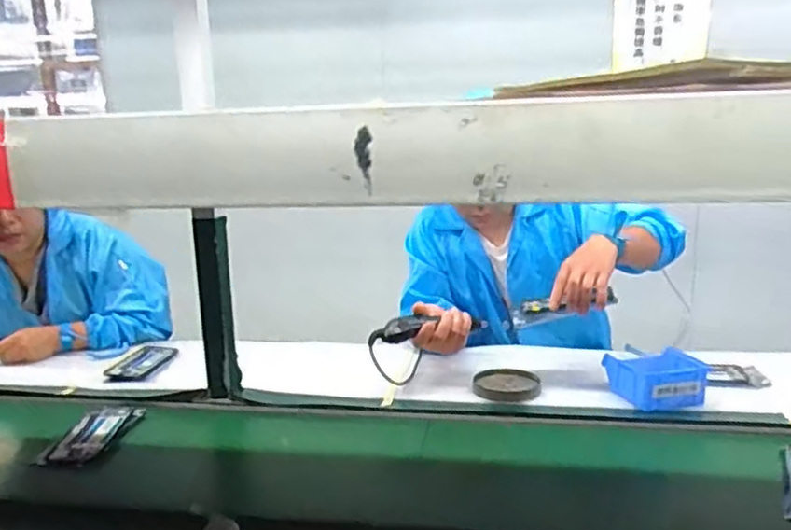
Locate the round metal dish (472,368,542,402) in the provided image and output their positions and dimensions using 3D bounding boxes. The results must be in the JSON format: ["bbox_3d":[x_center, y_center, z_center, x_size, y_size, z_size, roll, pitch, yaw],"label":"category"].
[{"bbox_3d":[0.192,0.203,1.127,0.112,0.026,0.092,0,13,11],"label":"round metal dish"}]

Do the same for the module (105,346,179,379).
[{"bbox_3d":[-0.501,0.190,1.315,0.096,0.013,0.141,0,13,11],"label":"module"}]

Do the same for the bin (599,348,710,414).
[{"bbox_3d":[0.434,0.188,1.082,0.143,0.062,0.113,-4,13,-7],"label":"bin"}]

